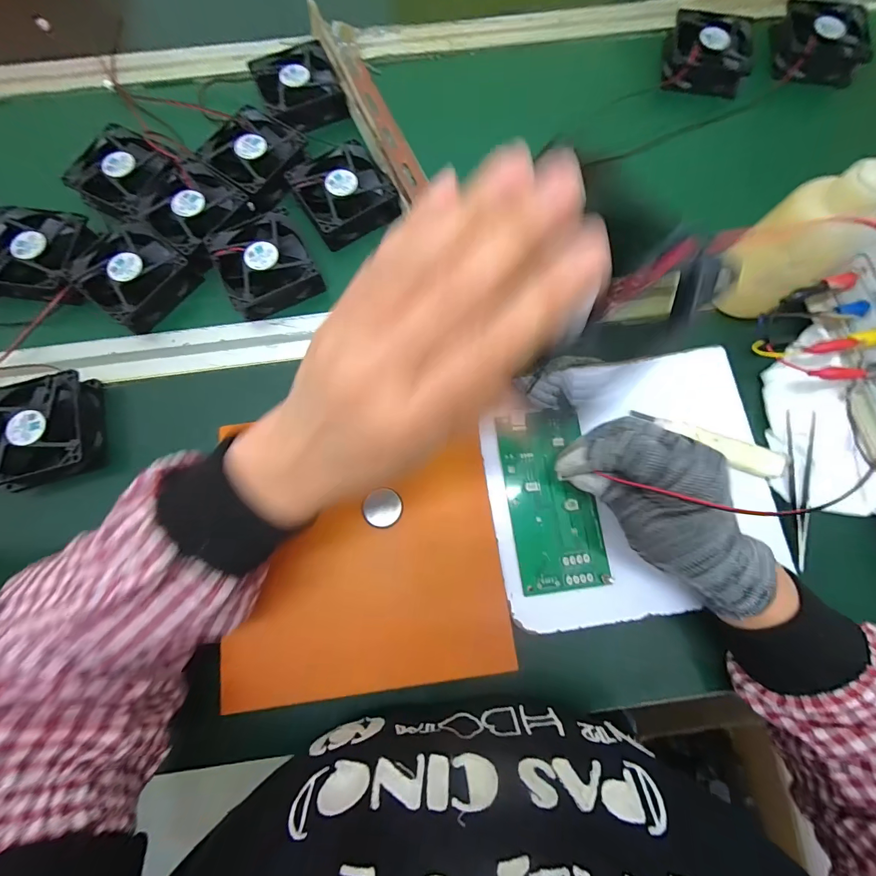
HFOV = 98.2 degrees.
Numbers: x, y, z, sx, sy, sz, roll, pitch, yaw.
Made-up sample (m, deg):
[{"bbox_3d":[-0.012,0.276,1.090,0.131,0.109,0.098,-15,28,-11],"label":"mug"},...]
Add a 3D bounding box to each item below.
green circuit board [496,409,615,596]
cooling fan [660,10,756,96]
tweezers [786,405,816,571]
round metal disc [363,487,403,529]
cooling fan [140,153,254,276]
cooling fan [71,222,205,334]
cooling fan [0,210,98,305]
[{"bbox_3d":[0.085,0.046,0.288,0.065,0.009,0.132,-10,79,-2],"label":"green circuit board"},{"bbox_3d":[0.284,-0.405,0.402,0.083,0.028,0.074,16,76,5],"label":"cooling fan"},{"bbox_3d":[0.280,0.038,0.291,0.017,0.012,0.122,9,75,3],"label":"tweezers"},{"bbox_3d":[-0.041,0.052,0.282,0.028,0.004,0.030,-1,96,-7],"label":"round metal disc"},{"bbox_3d":[-0.227,-0.208,0.356,0.081,0.024,0.086,29,77,8],"label":"cooling fan"},{"bbox_3d":[-0.278,-0.151,0.343,0.092,0.024,0.079,37,78,10],"label":"cooling fan"},{"bbox_3d":[-0.362,-0.167,0.350,0.093,0.031,0.084,10,75,3],"label":"cooling fan"}]

